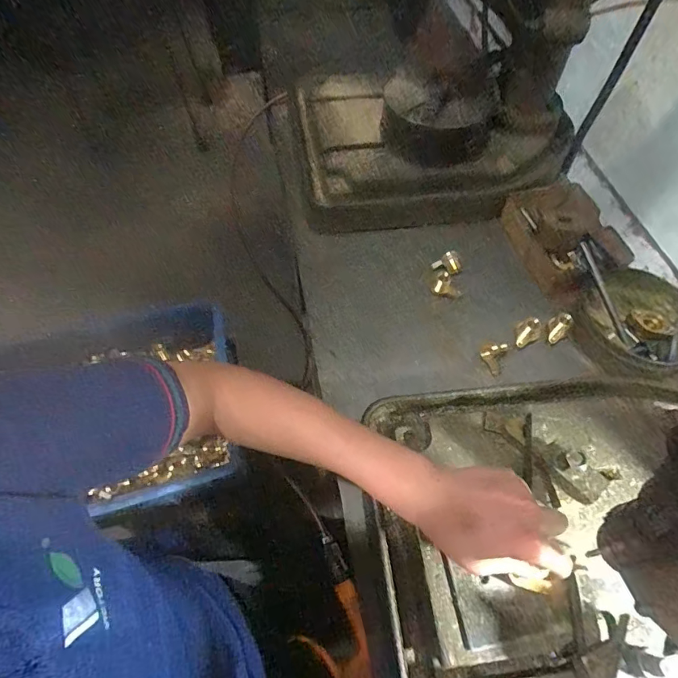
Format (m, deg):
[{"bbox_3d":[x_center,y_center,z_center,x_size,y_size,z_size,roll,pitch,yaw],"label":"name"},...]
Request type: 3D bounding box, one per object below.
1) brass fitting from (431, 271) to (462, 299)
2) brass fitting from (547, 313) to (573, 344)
[{"bbox_3d":[0.159,-0.077,0.640,0.042,0.028,0.023,22,61,11],"label":"brass fitting"},{"bbox_3d":[0.303,-0.015,0.606,0.028,0.030,0.036,36,65,18],"label":"brass fitting"}]

